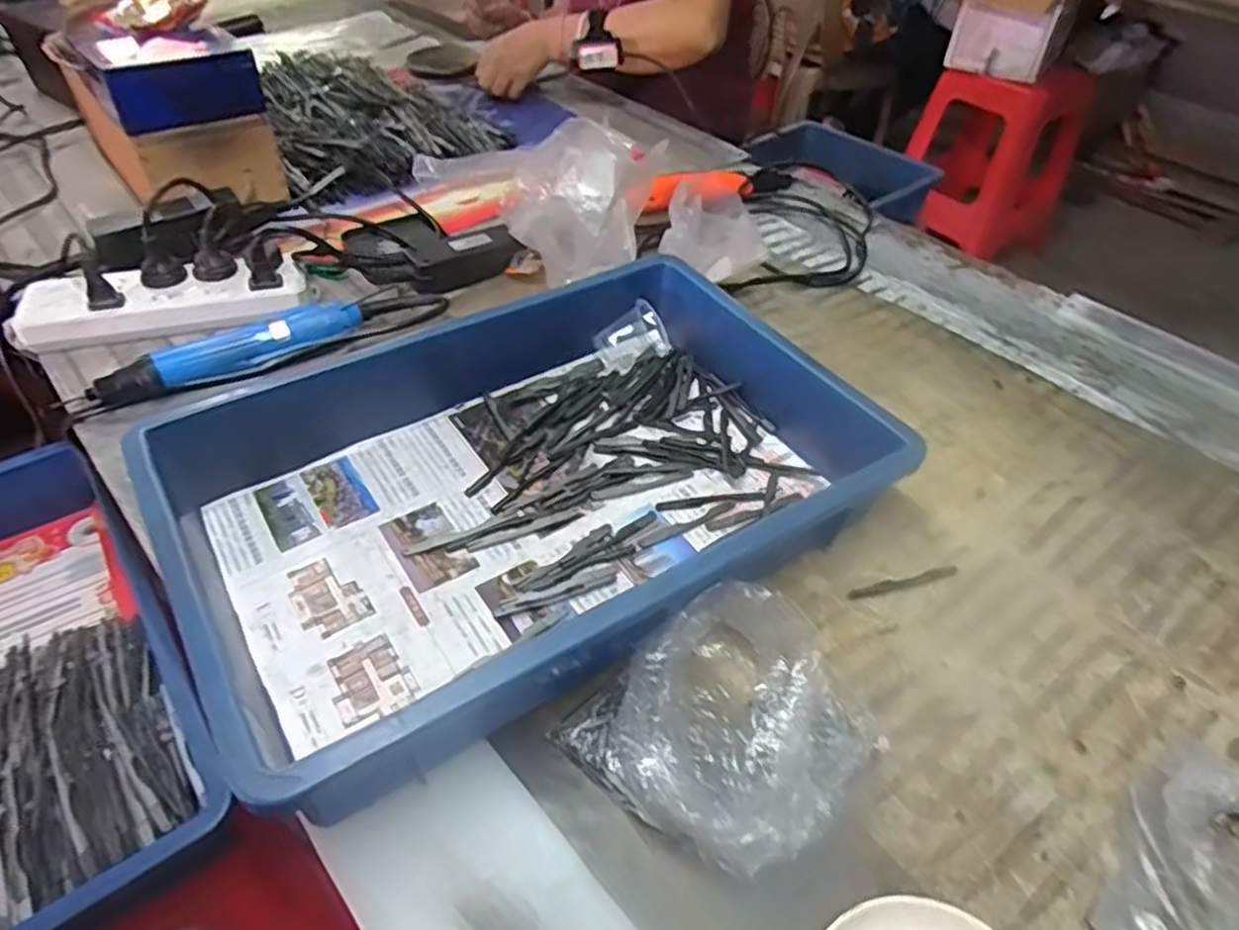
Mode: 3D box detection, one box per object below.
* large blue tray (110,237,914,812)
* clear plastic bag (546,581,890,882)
[{"bbox_3d":[-0.050,0.009,0.490,0.434,0.087,0.286,-25,52,-24],"label":"large blue tray"},{"bbox_3d":[0.061,0.136,0.389,0.137,0.048,0.132,-34,58,-31],"label":"clear plastic bag"}]

